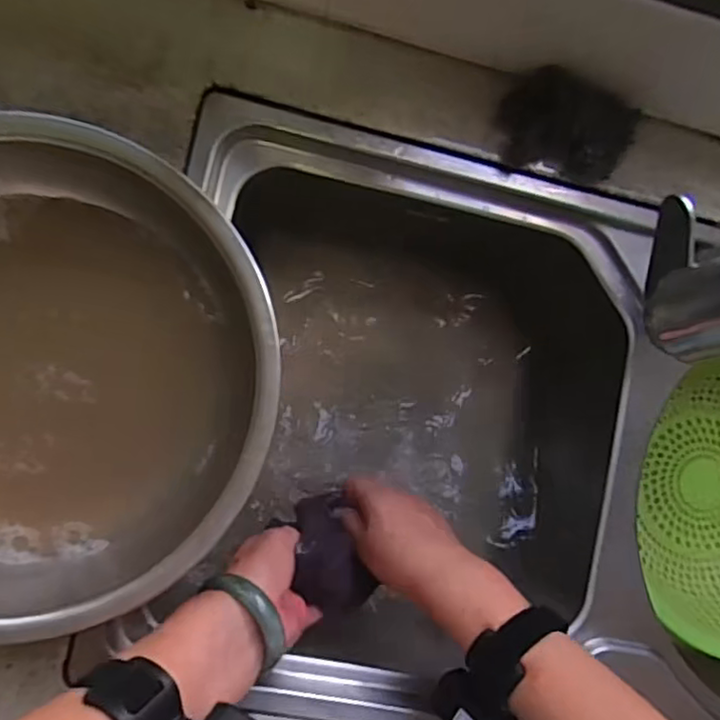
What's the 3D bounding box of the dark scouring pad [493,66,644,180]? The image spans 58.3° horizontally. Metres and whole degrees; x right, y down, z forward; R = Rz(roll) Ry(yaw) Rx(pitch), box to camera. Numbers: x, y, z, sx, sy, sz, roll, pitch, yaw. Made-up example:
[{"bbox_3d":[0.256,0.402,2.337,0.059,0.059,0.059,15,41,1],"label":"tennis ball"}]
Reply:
[{"bbox_3d":[0.155,-0.177,0.487,0.097,0.014,0.071,15,110,9],"label":"dark scouring pad"}]

